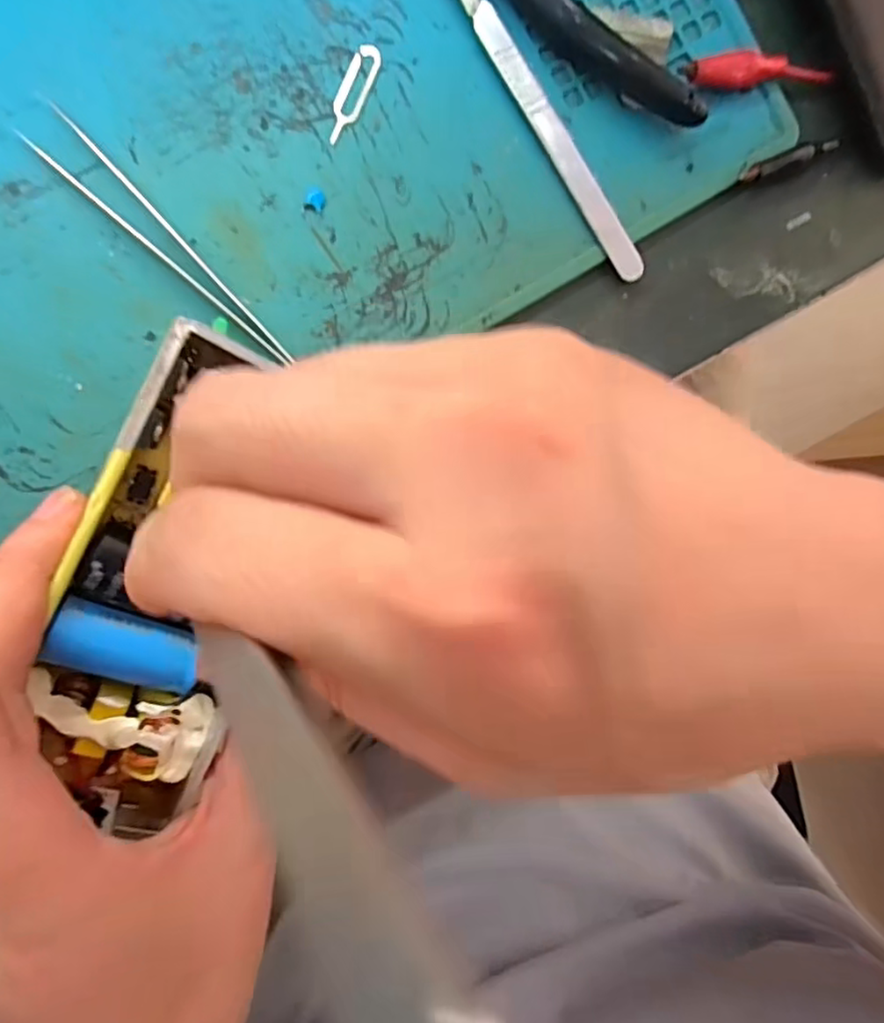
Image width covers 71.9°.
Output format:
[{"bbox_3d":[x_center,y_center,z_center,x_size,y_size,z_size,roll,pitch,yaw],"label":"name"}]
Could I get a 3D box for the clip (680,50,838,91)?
[{"bbox_3d":[0.110,-0.148,0.206,0.056,0.009,0.010,-7,92,-7],"label":"clip"}]

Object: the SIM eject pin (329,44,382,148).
[{"bbox_3d":[-0.028,-0.132,0.193,0.009,0.004,0.033,22,89,-7],"label":"SIM eject pin"}]

